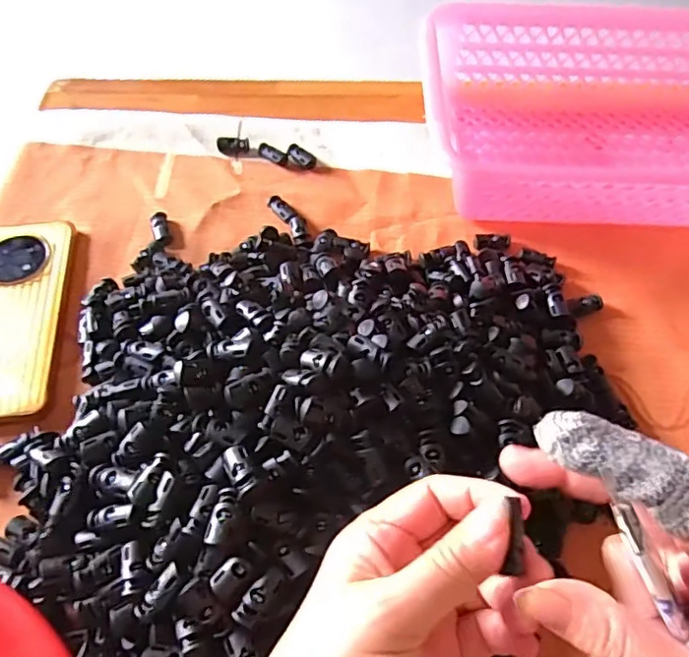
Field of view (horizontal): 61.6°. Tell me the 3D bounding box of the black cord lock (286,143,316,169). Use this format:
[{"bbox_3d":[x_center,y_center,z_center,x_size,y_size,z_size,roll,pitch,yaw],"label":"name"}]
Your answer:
[{"bbox_3d":[-0.038,-0.147,0.496,0.028,0.008,0.016,35,64,19],"label":"black cord lock"}]

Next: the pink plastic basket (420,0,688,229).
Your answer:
[{"bbox_3d":[0.217,-0.166,0.469,0.295,0.076,0.205,1,58,0],"label":"pink plastic basket"}]

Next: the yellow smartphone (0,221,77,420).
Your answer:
[{"bbox_3d":[-0.231,-0.010,0.393,0.075,0.009,0.160,-6,58,-5],"label":"yellow smartphone"}]

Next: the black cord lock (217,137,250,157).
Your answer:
[{"bbox_3d":[-0.096,-0.159,0.501,0.026,0.012,0.016,6,58,3],"label":"black cord lock"}]

